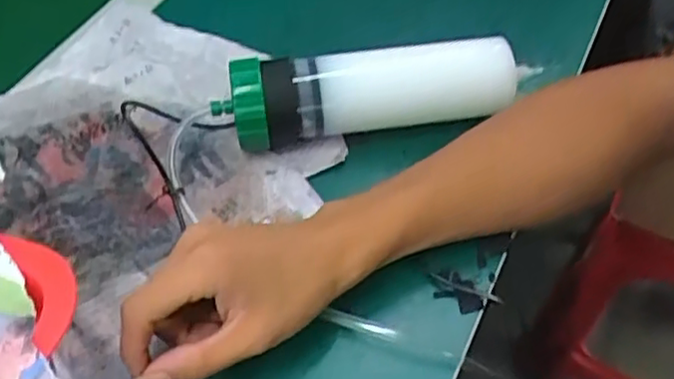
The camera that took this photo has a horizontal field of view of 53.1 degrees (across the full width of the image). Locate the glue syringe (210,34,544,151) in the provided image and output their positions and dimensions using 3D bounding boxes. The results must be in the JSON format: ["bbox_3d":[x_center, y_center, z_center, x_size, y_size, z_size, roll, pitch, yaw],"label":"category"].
[{"bbox_3d":[0.027,-0.073,0.460,0.217,0.052,0.055,-12,51,-6],"label":"glue syringe"}]

